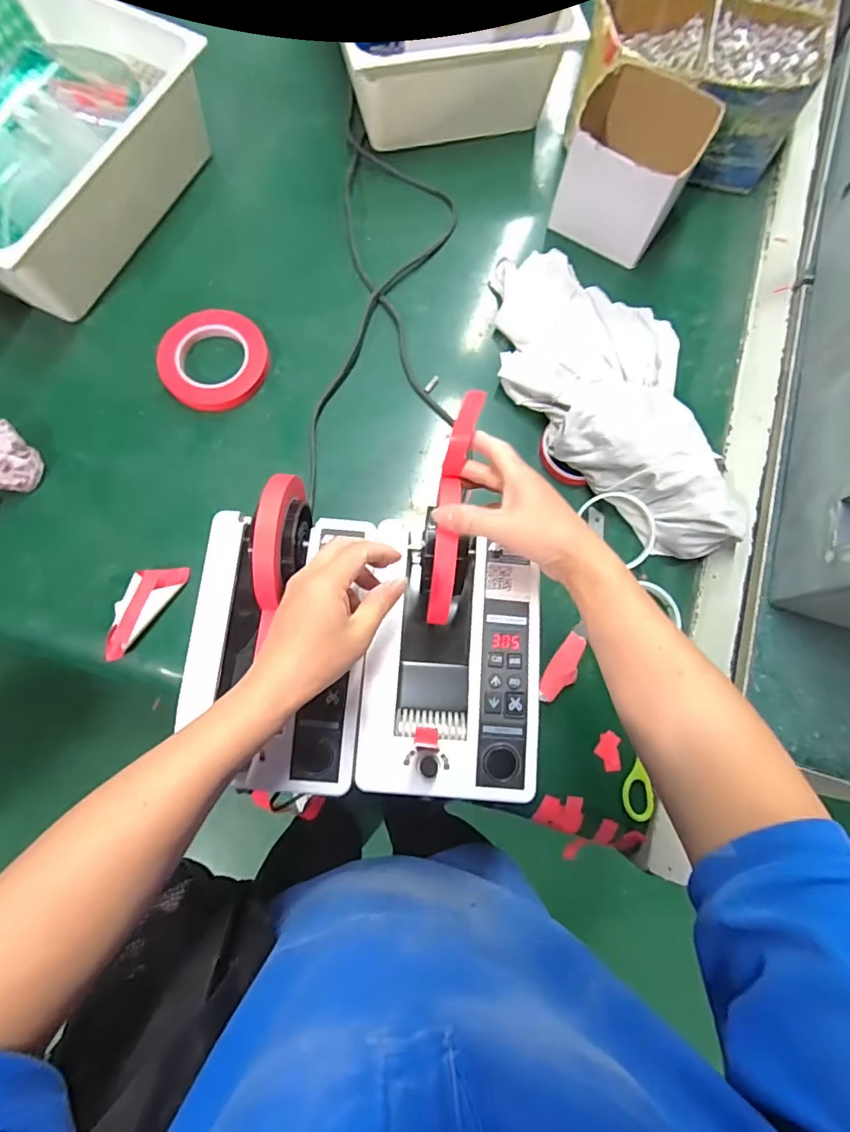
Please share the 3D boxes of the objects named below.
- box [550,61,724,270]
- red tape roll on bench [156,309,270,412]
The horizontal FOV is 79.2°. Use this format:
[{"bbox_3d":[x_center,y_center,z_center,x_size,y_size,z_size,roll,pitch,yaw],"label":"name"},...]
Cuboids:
[{"bbox_3d":[0.242,-0.473,0.612,0.142,0.109,0.147,26,77,4],"label":"box"},{"bbox_3d":[-0.246,-0.240,0.600,0.120,0.023,0.116,0,77,-2],"label":"red tape roll on bench"}]

